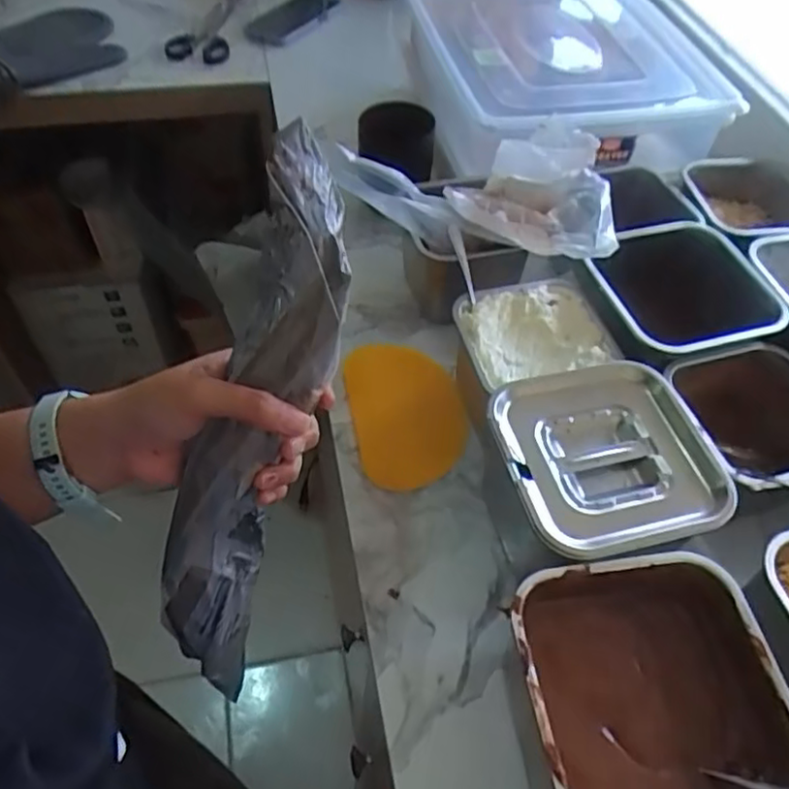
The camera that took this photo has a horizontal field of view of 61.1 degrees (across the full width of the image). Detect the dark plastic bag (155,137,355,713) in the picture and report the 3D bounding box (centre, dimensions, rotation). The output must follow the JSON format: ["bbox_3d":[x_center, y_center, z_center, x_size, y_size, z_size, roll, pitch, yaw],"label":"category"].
[{"bbox_3d":[-0.090,0.035,0.398,0.084,0.366,0.070,18,17,11],"label":"dark plastic bag"}]

